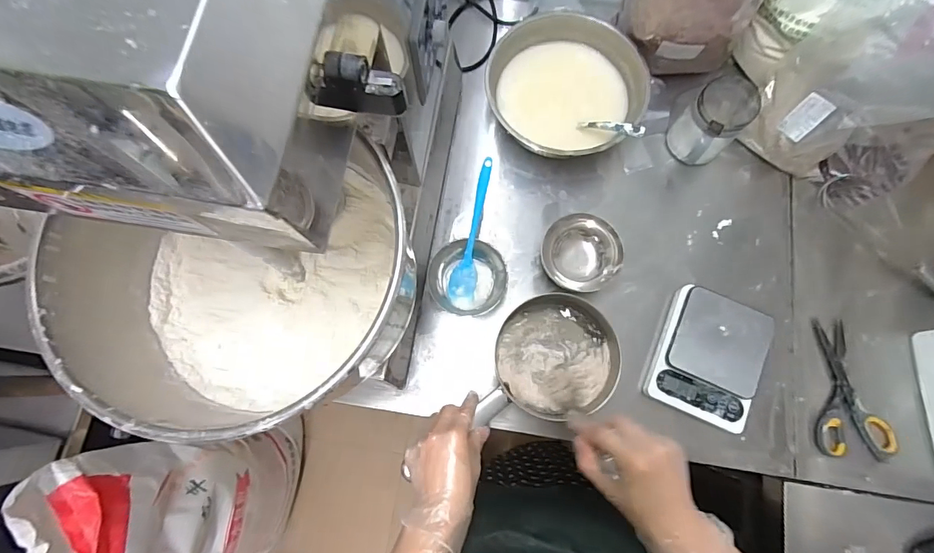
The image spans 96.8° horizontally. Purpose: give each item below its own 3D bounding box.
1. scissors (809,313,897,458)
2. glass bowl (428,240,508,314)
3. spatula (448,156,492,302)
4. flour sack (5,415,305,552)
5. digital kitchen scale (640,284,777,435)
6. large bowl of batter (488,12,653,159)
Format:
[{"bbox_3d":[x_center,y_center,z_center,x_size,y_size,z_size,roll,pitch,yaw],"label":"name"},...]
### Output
[{"bbox_3d":[0.544,0.158,0.588,0.102,0.010,0.187,5,77,2],"label":"scissors"},{"bbox_3d":[0.002,0.004,0.612,0.107,0.055,0.102,0,77,1],"label":"glass bowl"},{"bbox_3d":[0.007,-0.065,0.593,0.038,0.014,0.201,10,97,3],"label":"spatula"},{"bbox_3d":[-0.614,0.555,0.927,0.219,0.690,0.395,10,77,3],"label":"flour sack"},{"bbox_3d":[0.342,0.112,0.583,0.136,0.038,0.169,24,78,6],"label":"digital kitchen scale"},{"bbox_3d":[0.148,-0.277,0.647,0.234,0.094,0.218,0,77,1],"label":"large bowl of batter"}]

